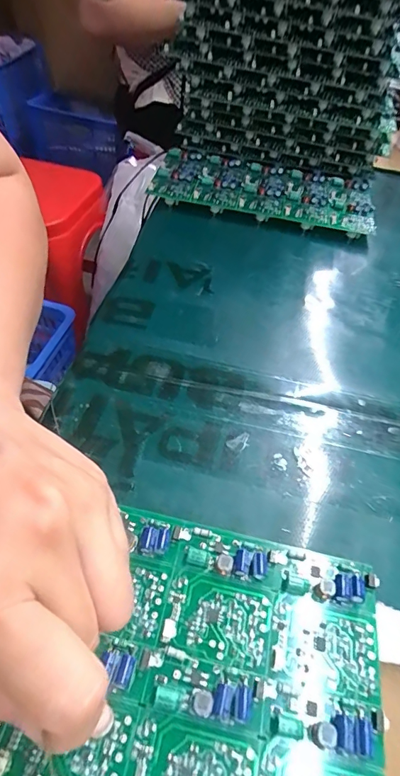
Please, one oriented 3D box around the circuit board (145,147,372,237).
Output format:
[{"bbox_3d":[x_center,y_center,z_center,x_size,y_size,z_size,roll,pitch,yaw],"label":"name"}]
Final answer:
[{"bbox_3d":[0.066,-0.205,0.427,0.218,0.021,0.102,11,51,4],"label":"circuit board"}]

